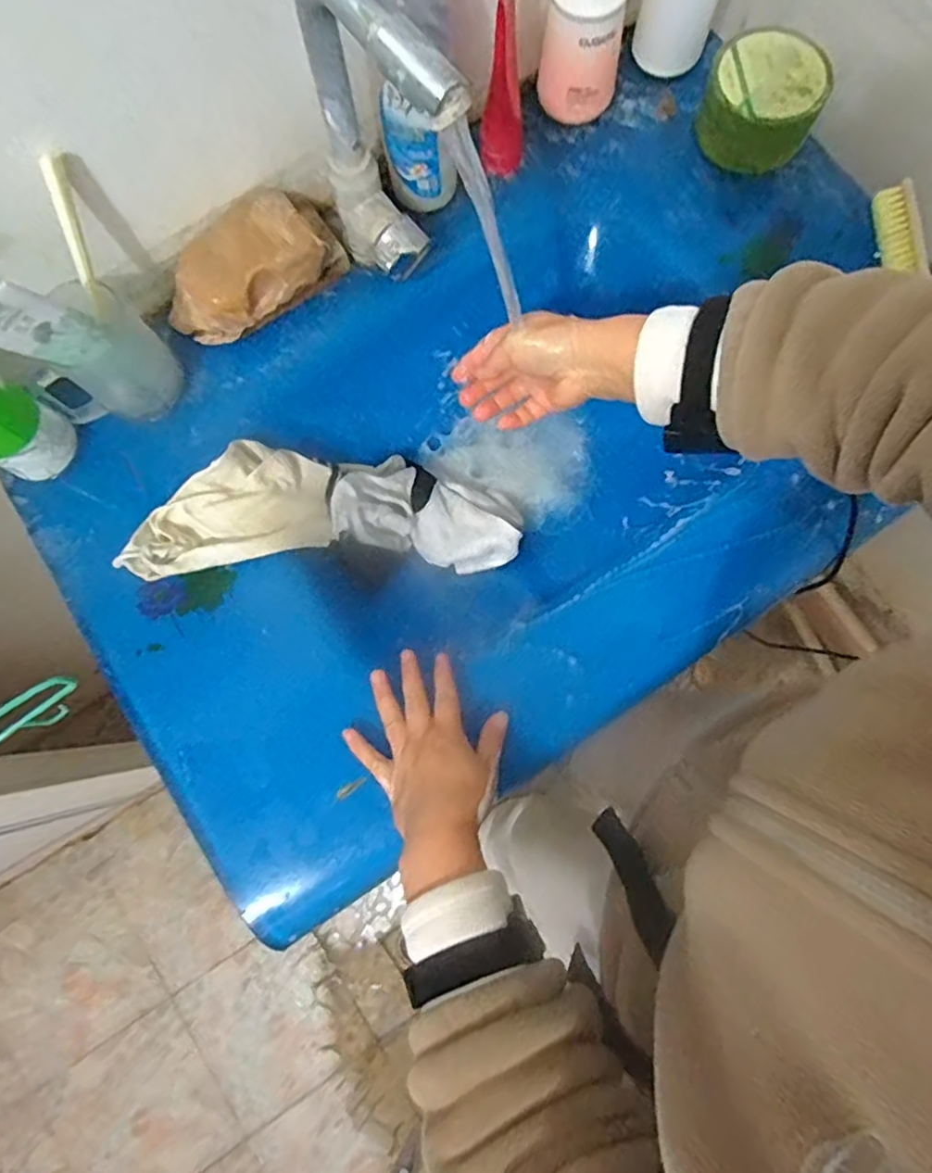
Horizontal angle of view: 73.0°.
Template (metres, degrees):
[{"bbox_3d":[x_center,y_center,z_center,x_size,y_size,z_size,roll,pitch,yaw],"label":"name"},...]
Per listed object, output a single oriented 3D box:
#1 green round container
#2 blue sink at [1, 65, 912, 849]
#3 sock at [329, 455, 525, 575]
[{"bbox_3d":[0.261,-0.429,0.561,0.096,0.062,0.086,26,81,6],"label":"green round container"},{"bbox_3d":[0.045,-0.109,0.582,0.693,0.148,0.441,-35,81,-5],"label":"blue sink"},{"bbox_3d":[-0.033,-0.076,0.603,0.176,0.083,0.104,10,80,3],"label":"sock"}]

